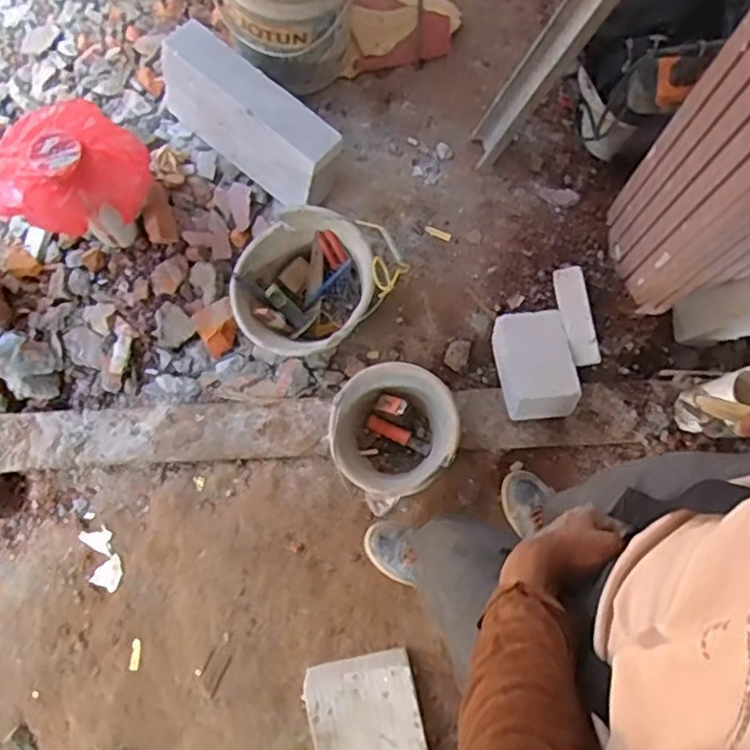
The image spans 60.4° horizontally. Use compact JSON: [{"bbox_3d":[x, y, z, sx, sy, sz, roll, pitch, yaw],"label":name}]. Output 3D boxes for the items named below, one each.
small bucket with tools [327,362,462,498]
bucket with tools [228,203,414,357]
[{"bbox_3d":[0.036,0.113,1.280,0.237,0.164,0.237,0,79,0],"label":"small bucket with tools"},{"bbox_3d":[-0.117,-0.174,1.348,0.330,0.199,0.286,3,80,1],"label":"bucket with tools"}]

